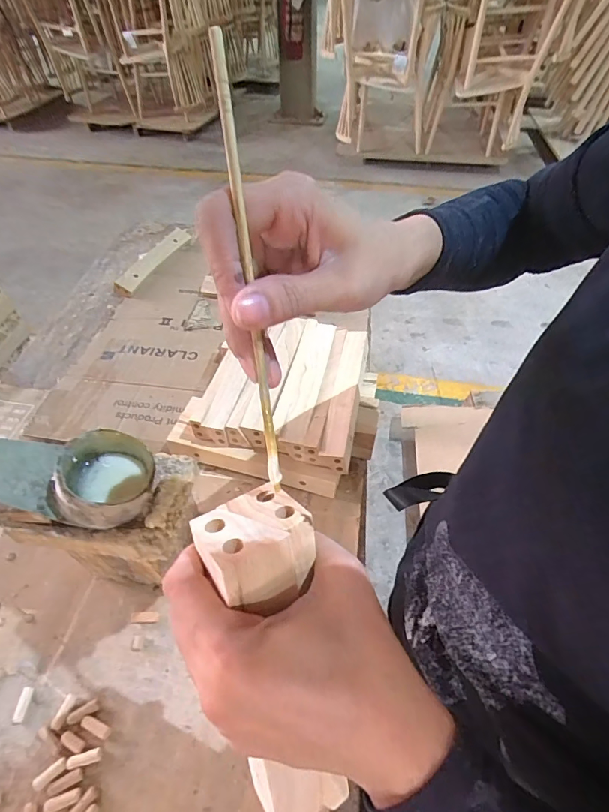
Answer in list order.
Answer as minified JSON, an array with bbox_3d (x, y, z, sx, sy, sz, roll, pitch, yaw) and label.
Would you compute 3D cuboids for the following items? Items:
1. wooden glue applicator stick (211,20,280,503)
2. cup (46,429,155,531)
[{"bbox_3d":[-0.024,-0.050,0.189,0.006,0.193,0.009,-7,18,-4],"label":"wooden glue applicator stick"},{"bbox_3d":[-0.193,0.071,0.401,0.090,0.055,0.083,-1,54,-26],"label":"cup"}]

